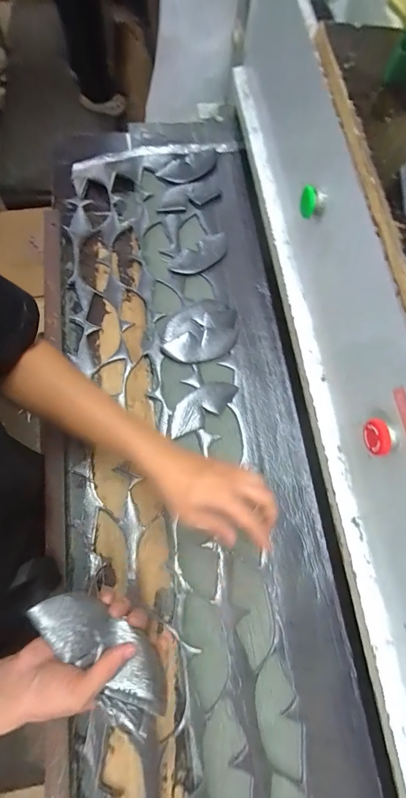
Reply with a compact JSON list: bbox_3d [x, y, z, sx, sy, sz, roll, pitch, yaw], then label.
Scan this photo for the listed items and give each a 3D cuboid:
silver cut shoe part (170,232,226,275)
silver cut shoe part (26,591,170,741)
[{"bbox_3d":[-0.003,-0.285,0.699,0.134,0.014,0.063,-38,77,-13],"label":"silver cut shoe part"},{"bbox_3d":[-0.098,0.247,0.345,0.152,0.025,0.057,38,75,7],"label":"silver cut shoe part"}]

